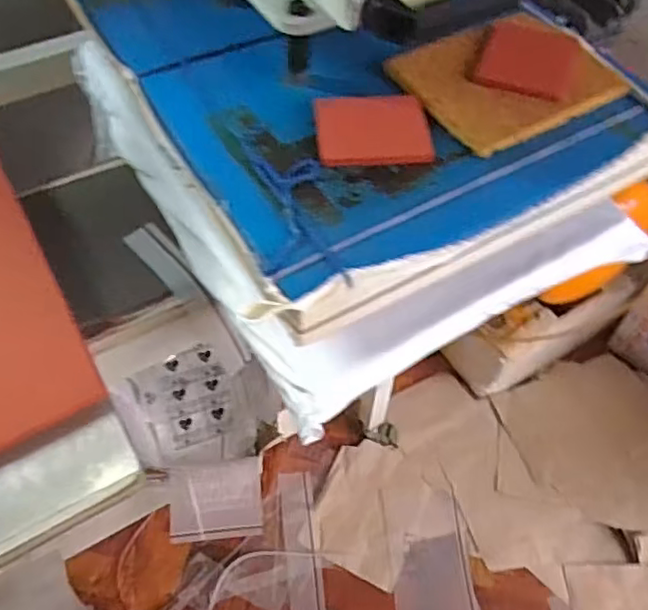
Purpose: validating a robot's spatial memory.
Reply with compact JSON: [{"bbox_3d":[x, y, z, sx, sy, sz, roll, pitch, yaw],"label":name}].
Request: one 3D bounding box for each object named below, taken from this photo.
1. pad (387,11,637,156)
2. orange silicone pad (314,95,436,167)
[{"bbox_3d":[0.166,-0.206,0.561,0.180,0.012,0.132,-26,62,-18],"label":"pad"},{"bbox_3d":[0.041,-0.148,0.525,0.091,0.010,0.076,-4,55,-5],"label":"orange silicone pad"}]

